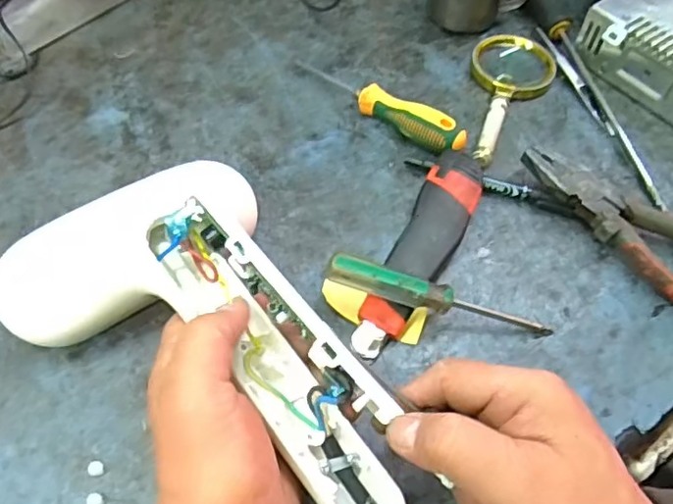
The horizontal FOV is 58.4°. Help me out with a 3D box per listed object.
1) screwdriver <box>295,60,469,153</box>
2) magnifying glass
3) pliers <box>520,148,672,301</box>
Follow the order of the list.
[{"bbox_3d":[0.031,-0.118,0.468,0.156,0.031,0.022,37,63,19],"label":"screwdriver"},{"bbox_3d":[0.127,-0.124,0.481,0.067,0.018,0.137,26,60,13],"label":"magnifying glass"},{"bbox_3d":[0.208,-0.007,0.408,0.189,0.023,0.053,35,63,18],"label":"pliers"}]

